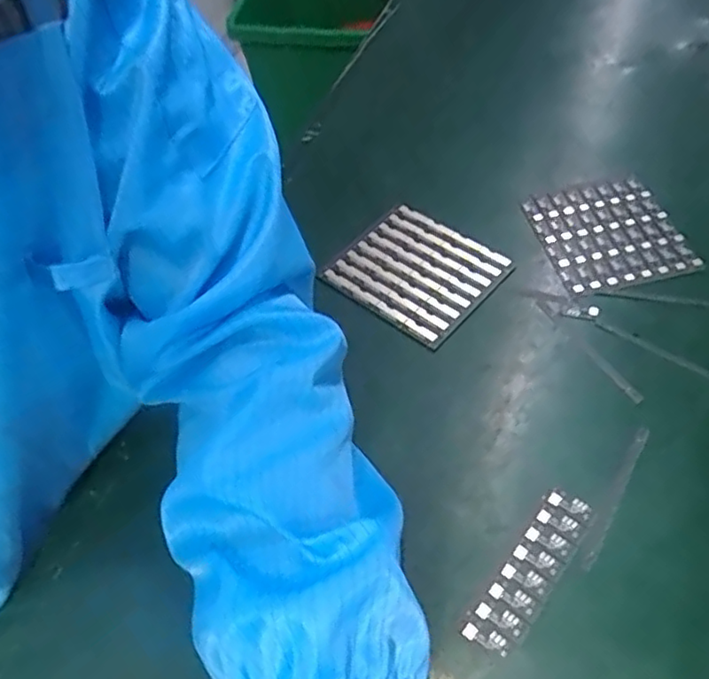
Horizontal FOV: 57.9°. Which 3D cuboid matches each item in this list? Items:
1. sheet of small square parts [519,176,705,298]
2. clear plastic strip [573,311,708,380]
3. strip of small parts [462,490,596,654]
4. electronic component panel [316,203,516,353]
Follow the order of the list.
[{"bbox_3d":[0.187,-0.083,0.478,0.092,0.006,0.116,-12,52,-4],"label":"sheet of small square parts"},{"bbox_3d":[0.193,0.006,0.411,0.109,0.005,0.008,31,61,26],"label":"clear plastic strip"},{"bbox_3d":[0.091,0.118,0.330,0.026,0.005,0.090,31,61,26],"label":"strip of small parts"},{"bbox_3d":[0.046,-0.050,0.471,0.108,0.005,0.097,35,64,28],"label":"electronic component panel"}]

